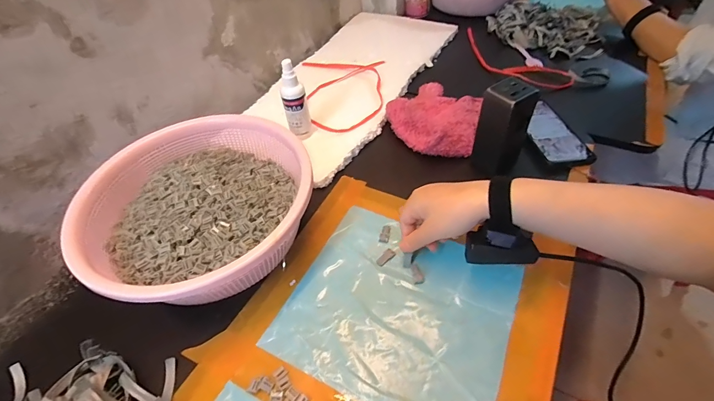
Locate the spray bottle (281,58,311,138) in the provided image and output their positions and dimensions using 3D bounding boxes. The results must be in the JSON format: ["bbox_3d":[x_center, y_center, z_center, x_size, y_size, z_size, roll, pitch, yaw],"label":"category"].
[{"bbox_3d":[-0.096,-0.150,0.552,0.034,0.128,0.026,1,48,7],"label":"spray bottle"}]

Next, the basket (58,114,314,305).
[{"bbox_3d":[-0.182,0.015,0.448,0.241,0.109,0.244,-3,48,3],"label":"basket"}]

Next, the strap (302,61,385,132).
[{"bbox_3d":[-0.034,-0.205,0.673,0.164,0.015,0.228,0,48,6],"label":"strap"}]

